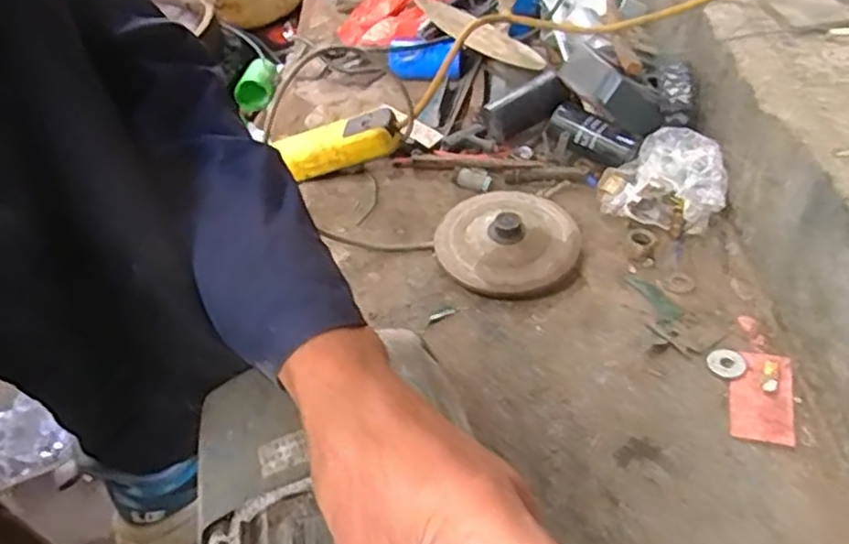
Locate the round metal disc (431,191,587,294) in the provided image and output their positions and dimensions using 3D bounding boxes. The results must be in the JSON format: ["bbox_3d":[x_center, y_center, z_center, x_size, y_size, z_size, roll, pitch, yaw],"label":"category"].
[{"bbox_3d":[0.084,-0.037,0.717,0.137,0.027,0.139,-2,45,2],"label":"round metal disc"}]

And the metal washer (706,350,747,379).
[{"bbox_3d":[0.258,0.078,0.607,0.028,0.004,0.029,-2,45,2],"label":"metal washer"}]

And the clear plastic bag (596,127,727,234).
[{"bbox_3d":[0.244,-0.096,0.729,0.123,0.077,0.070,20,49,22],"label":"clear plastic bag"}]

